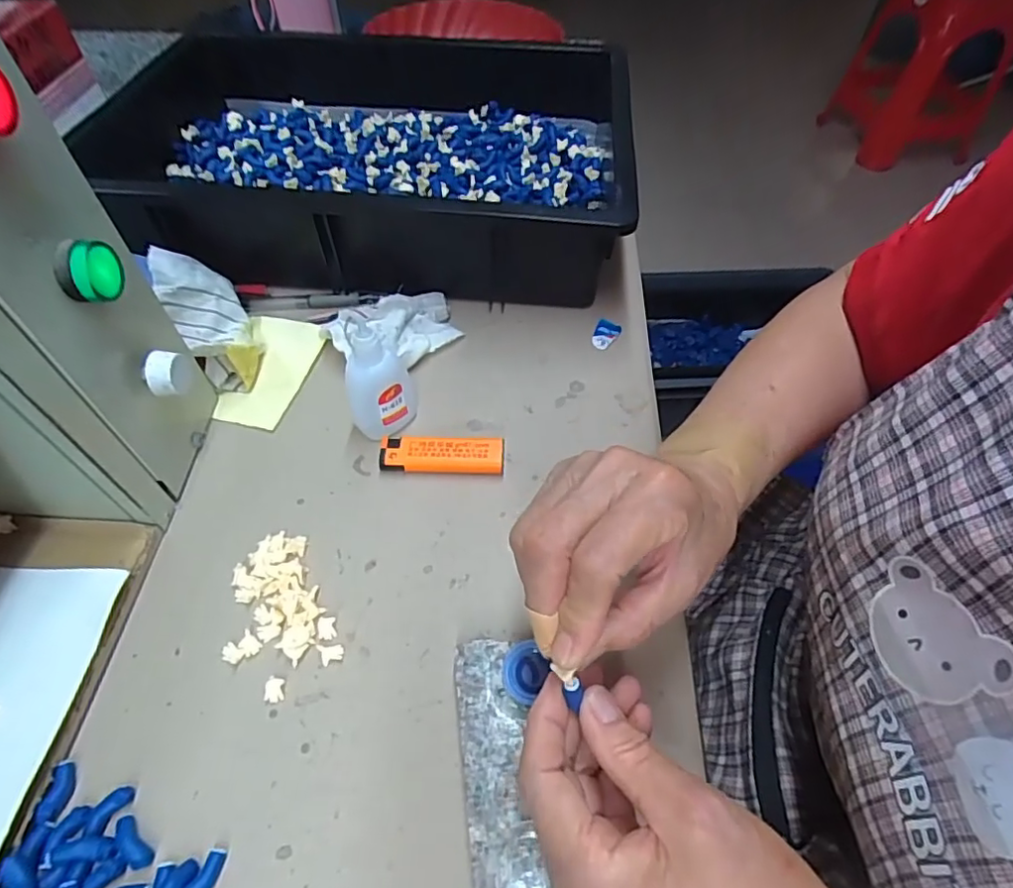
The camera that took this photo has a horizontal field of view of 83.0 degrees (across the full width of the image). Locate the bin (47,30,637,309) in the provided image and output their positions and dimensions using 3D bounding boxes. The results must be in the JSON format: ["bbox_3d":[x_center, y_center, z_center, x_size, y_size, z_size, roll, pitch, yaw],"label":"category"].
[{"bbox_3d":[-0.104,-0.274,0.530,0.420,0.110,0.325,8,54,5],"label":"bin"}]

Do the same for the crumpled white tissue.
[{"bbox_3d":[-0.085,-0.088,0.437,0.096,0.026,0.063,-19,56,-19],"label":"crumpled white tissue"}]

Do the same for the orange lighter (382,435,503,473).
[{"bbox_3d":[-0.042,0.006,0.376,0.079,0.014,0.021,3,52,-4],"label":"orange lighter"}]

